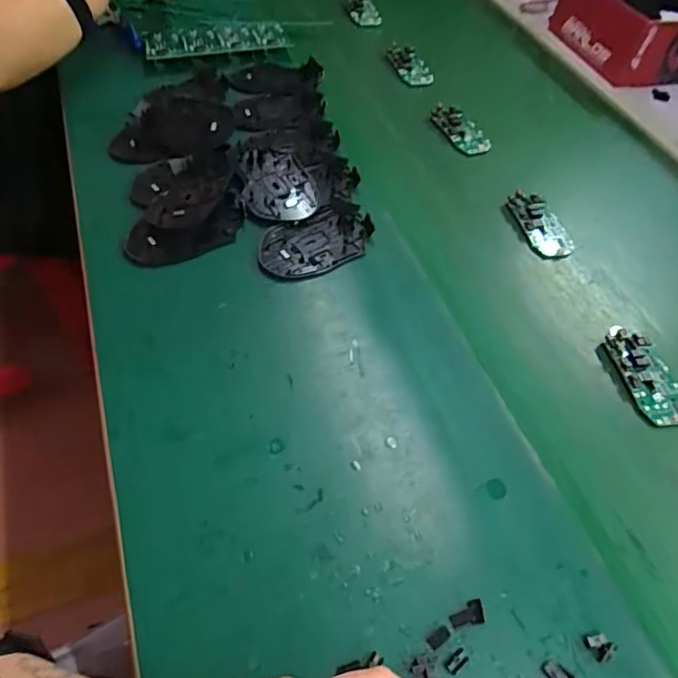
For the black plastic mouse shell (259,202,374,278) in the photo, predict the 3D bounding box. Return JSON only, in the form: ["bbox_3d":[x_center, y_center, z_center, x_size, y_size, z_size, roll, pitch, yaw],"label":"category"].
[{"bbox_3d":[-0.021,-0.094,0.523,0.116,0.012,0.067,-27,60,-23],"label":"black plastic mouse shell"}]

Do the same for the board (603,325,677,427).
[{"bbox_3d":[0.264,0.030,0.463,0.041,0.012,0.093,-8,54,-12],"label":"board"}]

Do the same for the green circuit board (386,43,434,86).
[{"bbox_3d":[0.099,-0.386,0.760,0.049,0.017,0.087,-10,55,-13],"label":"green circuit board"}]

